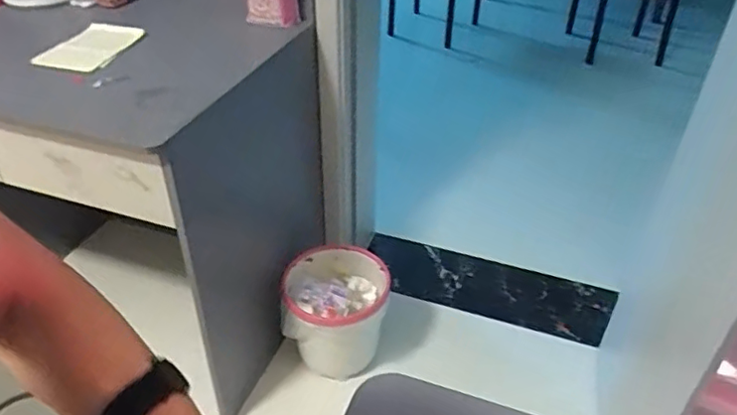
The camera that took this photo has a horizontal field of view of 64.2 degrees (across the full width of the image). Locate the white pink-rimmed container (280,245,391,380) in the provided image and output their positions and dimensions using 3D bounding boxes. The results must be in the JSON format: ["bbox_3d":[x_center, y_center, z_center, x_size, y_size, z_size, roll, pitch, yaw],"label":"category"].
[{"bbox_3d":[-0.084,0.267,1.456,0.247,0.234,0.236,1,38,-1],"label":"white pink-rimmed container"}]

